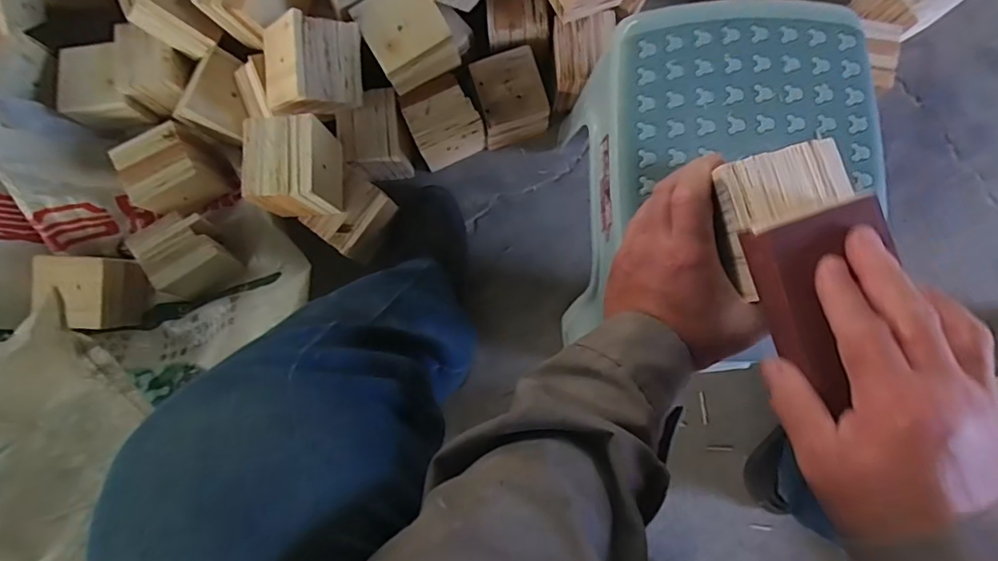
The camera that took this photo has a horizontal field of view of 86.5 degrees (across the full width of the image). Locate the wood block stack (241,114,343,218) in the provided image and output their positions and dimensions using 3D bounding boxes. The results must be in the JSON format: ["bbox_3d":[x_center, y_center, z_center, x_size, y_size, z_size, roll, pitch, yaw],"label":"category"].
[{"bbox_3d":[-0.246,-0.134,0.644,0.094,0.098,0.107,-5,85,3],"label":"wood block stack"}]

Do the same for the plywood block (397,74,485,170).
[{"bbox_3d":[-0.074,-0.212,0.721,0.088,0.092,0.090,-26,84,1],"label":"plywood block"}]

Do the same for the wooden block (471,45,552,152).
[{"bbox_3d":[0.016,-0.247,0.732,0.087,0.083,0.104,-14,85,2],"label":"wooden block"}]

